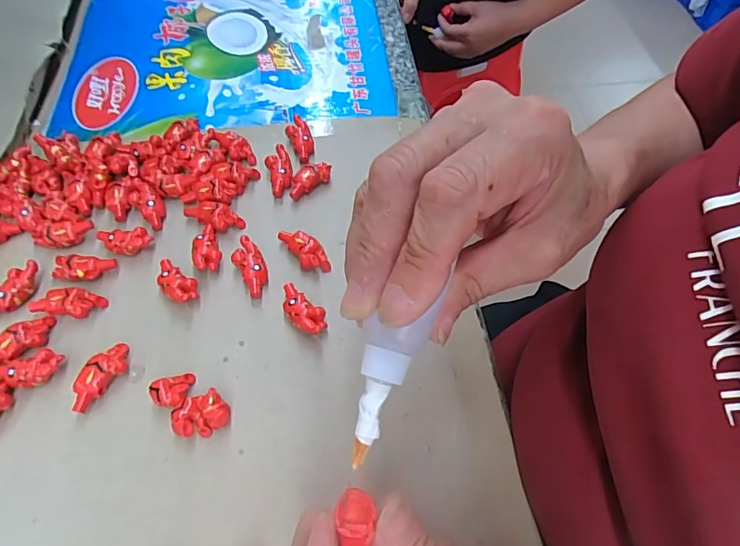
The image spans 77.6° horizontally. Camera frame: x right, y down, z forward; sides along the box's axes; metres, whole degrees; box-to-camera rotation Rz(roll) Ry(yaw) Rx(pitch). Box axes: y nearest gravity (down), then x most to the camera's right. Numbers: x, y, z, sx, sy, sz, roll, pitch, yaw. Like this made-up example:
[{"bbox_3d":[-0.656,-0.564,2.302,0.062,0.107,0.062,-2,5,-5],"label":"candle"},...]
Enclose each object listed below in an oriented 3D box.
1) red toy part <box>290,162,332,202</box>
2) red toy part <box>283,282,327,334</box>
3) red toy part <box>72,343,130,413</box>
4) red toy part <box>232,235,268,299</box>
[{"bbox_3d":[-0.047,-0.070,0.348,0.037,0.016,0.016,-35,65,-20],"label":"red toy part"},{"bbox_3d":[-0.044,0.024,0.289,0.039,0.014,0.019,37,65,20],"label":"red toy part"},{"bbox_3d":[-0.156,0.059,0.267,0.017,0.014,0.041,28,62,15],"label":"red toy part"},{"bbox_3d":[-0.078,-0.004,0.305,0.018,0.013,0.041,-27,63,-16],"label":"red toy part"}]

